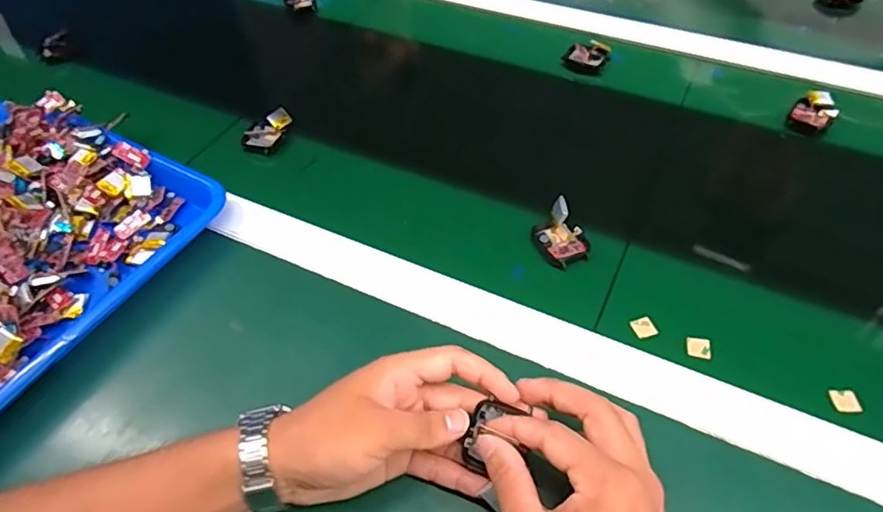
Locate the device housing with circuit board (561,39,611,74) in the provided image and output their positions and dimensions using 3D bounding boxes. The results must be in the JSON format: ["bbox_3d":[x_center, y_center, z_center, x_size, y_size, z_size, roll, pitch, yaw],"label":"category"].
[{"bbox_3d":[0.162,-0.223,0.639,0.049,0.021,0.031,12,52,11],"label":"device housing with circuit board"}]

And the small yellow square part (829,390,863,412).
[{"bbox_3d":[0.272,0.097,0.385,0.016,0.004,0.016,-2,51,0],"label":"small yellow square part"}]

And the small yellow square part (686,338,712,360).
[{"bbox_3d":[0.187,0.067,0.415,0.017,0.004,0.016,5,61,11],"label":"small yellow square part"}]

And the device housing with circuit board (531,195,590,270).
[{"bbox_3d":[0.097,-0.018,0.466,0.037,0.031,0.046,-23,54,-16],"label":"device housing with circuit board"}]

